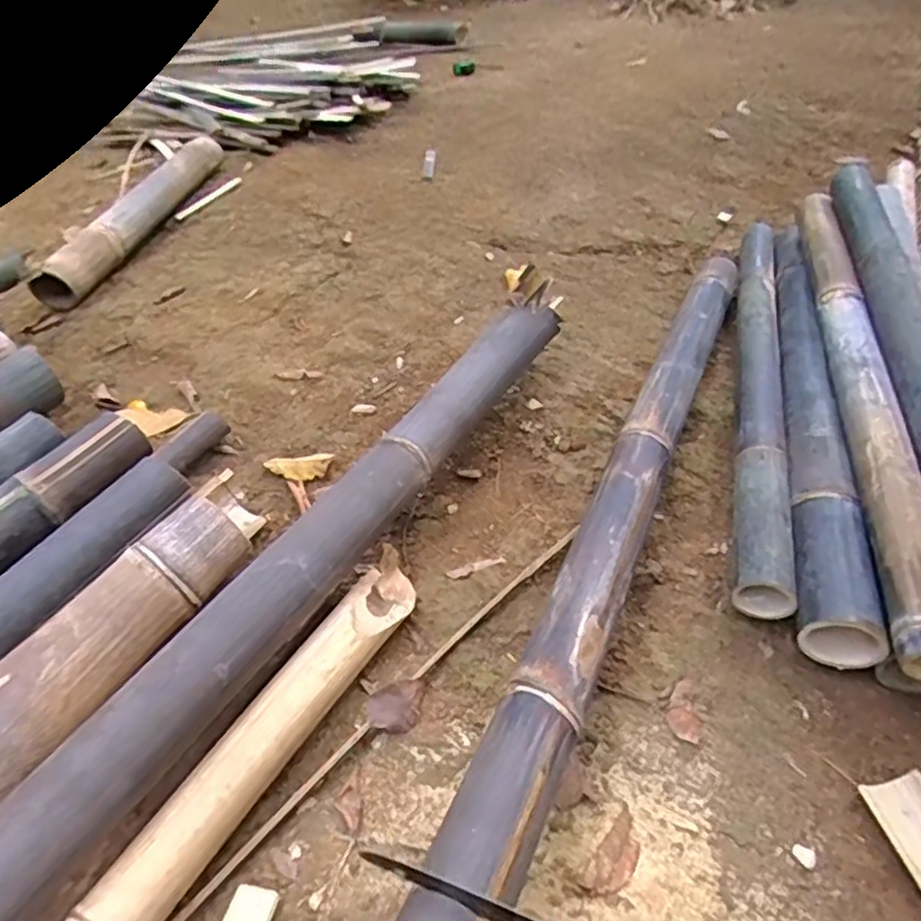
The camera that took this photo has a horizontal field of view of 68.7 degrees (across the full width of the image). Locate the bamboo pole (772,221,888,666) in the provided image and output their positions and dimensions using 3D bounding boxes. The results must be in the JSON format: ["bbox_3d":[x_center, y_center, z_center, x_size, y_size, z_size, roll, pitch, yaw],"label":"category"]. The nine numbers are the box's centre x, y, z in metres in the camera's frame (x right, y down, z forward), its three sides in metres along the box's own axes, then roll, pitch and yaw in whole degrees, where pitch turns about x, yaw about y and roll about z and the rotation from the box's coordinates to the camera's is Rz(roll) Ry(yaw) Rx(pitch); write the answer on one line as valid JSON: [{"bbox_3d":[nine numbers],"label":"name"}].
[{"bbox_3d":[0.473,-0.110,0.948,0.077,0.074,0.830,7,44,12],"label":"bamboo pole"}]

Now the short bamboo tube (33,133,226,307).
[{"bbox_3d":[-0.746,-0.584,1.564,0.097,0.116,0.749,4,43,8],"label":"short bamboo tube"}]

